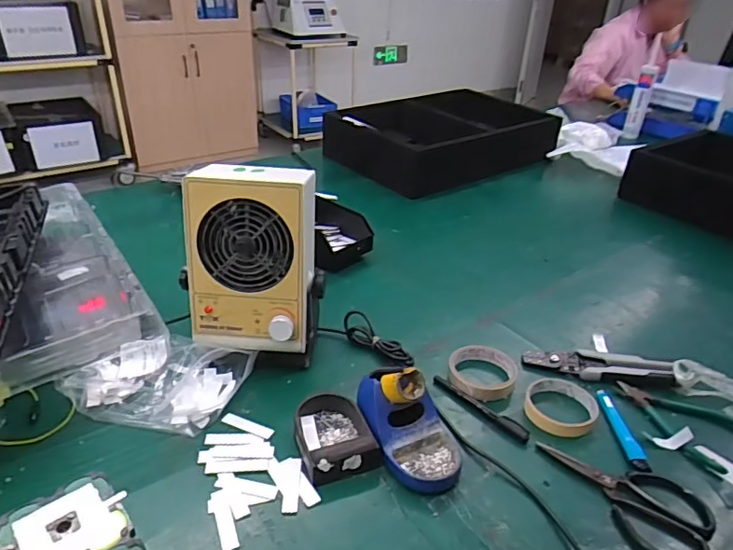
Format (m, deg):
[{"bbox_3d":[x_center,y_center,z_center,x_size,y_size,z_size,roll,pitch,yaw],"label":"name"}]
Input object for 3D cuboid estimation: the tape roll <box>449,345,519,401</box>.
[{"bbox_3d":[0.151,0.126,0.698,0.088,0.031,0.083,-11,35,-21],"label":"tape roll"}]

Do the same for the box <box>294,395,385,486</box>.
[{"bbox_3d":[-0.038,0.174,0.593,0.077,0.036,0.108,-11,35,-20],"label":"box"}]

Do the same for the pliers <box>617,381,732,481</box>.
[{"bbox_3d":[0.391,0.176,0.669,0.102,0.012,0.148,-21,40,-33],"label":"pliers"}]

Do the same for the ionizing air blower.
[{"bbox_3d":[-0.137,-0.005,0.672,0.152,0.246,0.120,5,32,3],"label":"ionizing air blower"}]

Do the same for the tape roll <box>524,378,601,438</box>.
[{"bbox_3d":[0.240,0.161,0.655,0.086,0.019,0.084,2,32,-1],"label":"tape roll"}]

